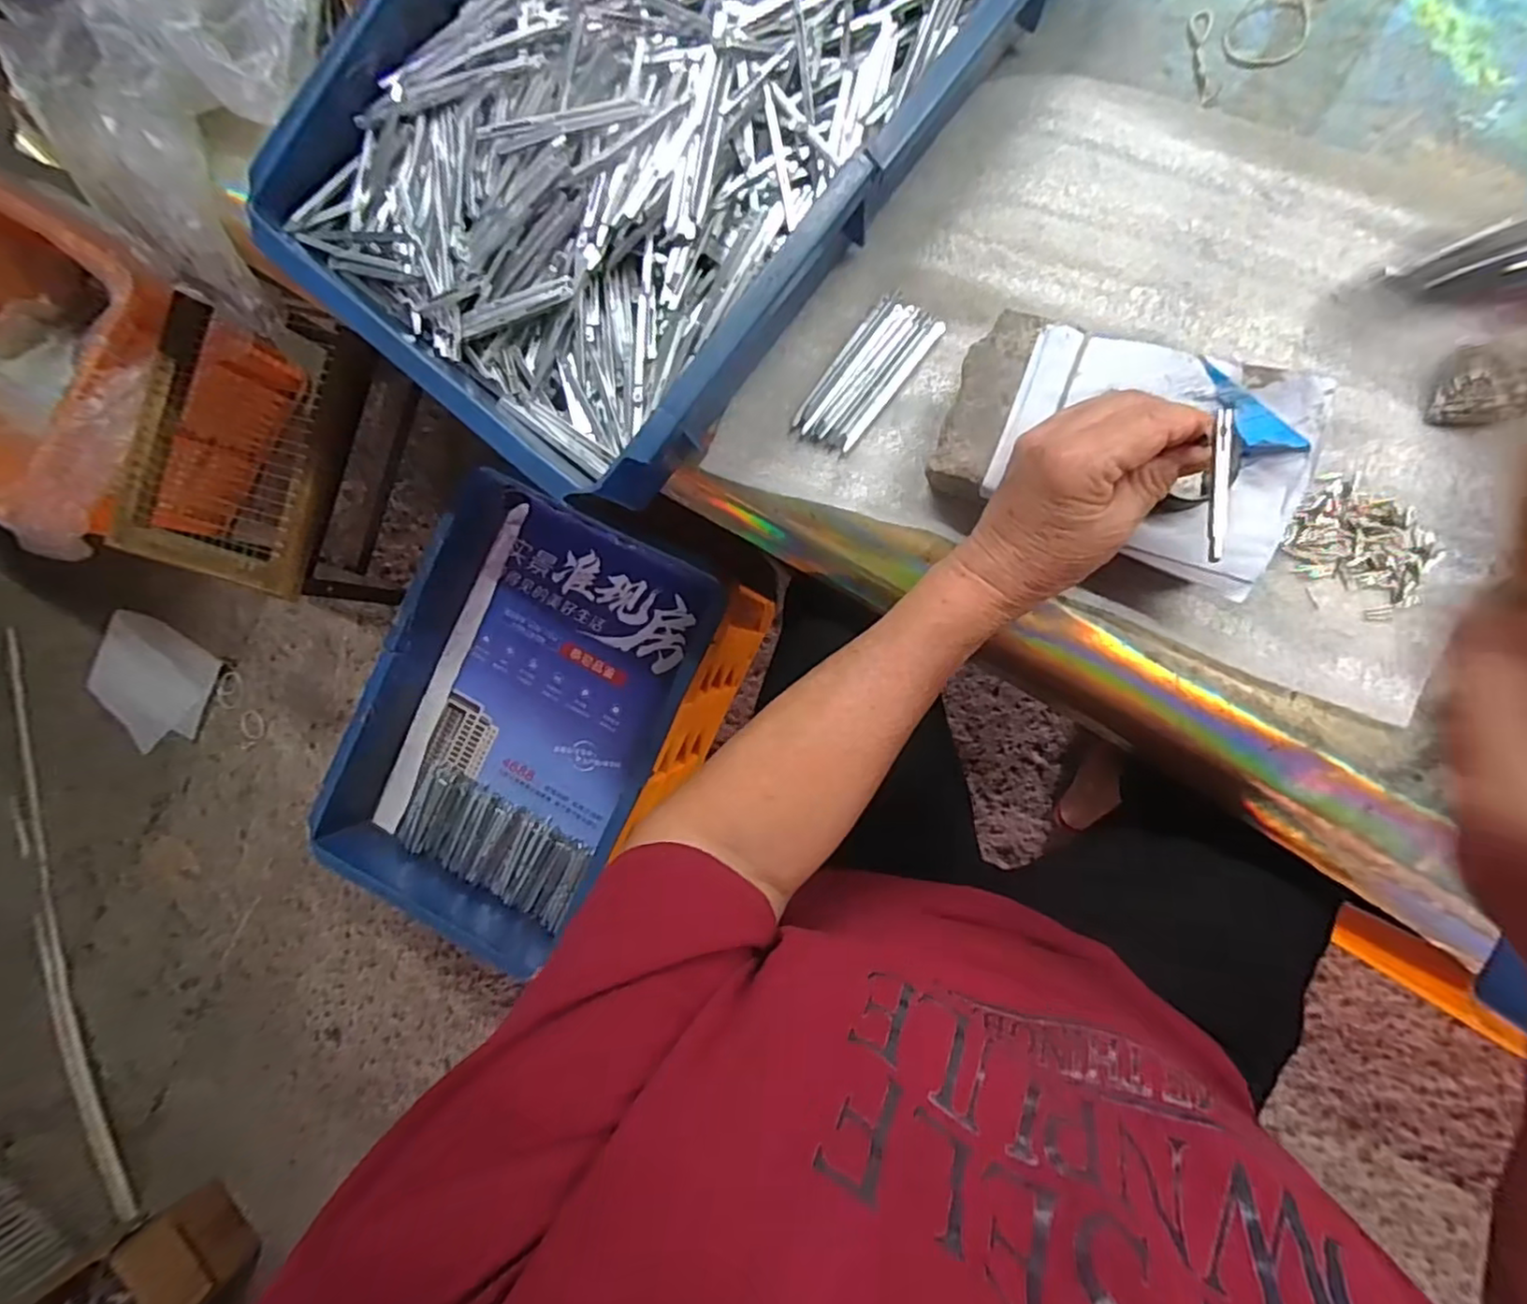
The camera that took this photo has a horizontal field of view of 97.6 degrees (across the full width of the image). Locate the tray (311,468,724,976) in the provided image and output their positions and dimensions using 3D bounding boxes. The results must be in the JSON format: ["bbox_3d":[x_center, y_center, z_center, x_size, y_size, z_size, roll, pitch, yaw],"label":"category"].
[{"bbox_3d":[-0.248,0.078,0.690,0.284,0.086,0.451,23,92,9],"label":"tray"}]

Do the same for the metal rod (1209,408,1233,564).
[{"bbox_3d":[0.180,-0.065,0.263,0.005,0.006,0.058,3,95,10],"label":"metal rod"}]

